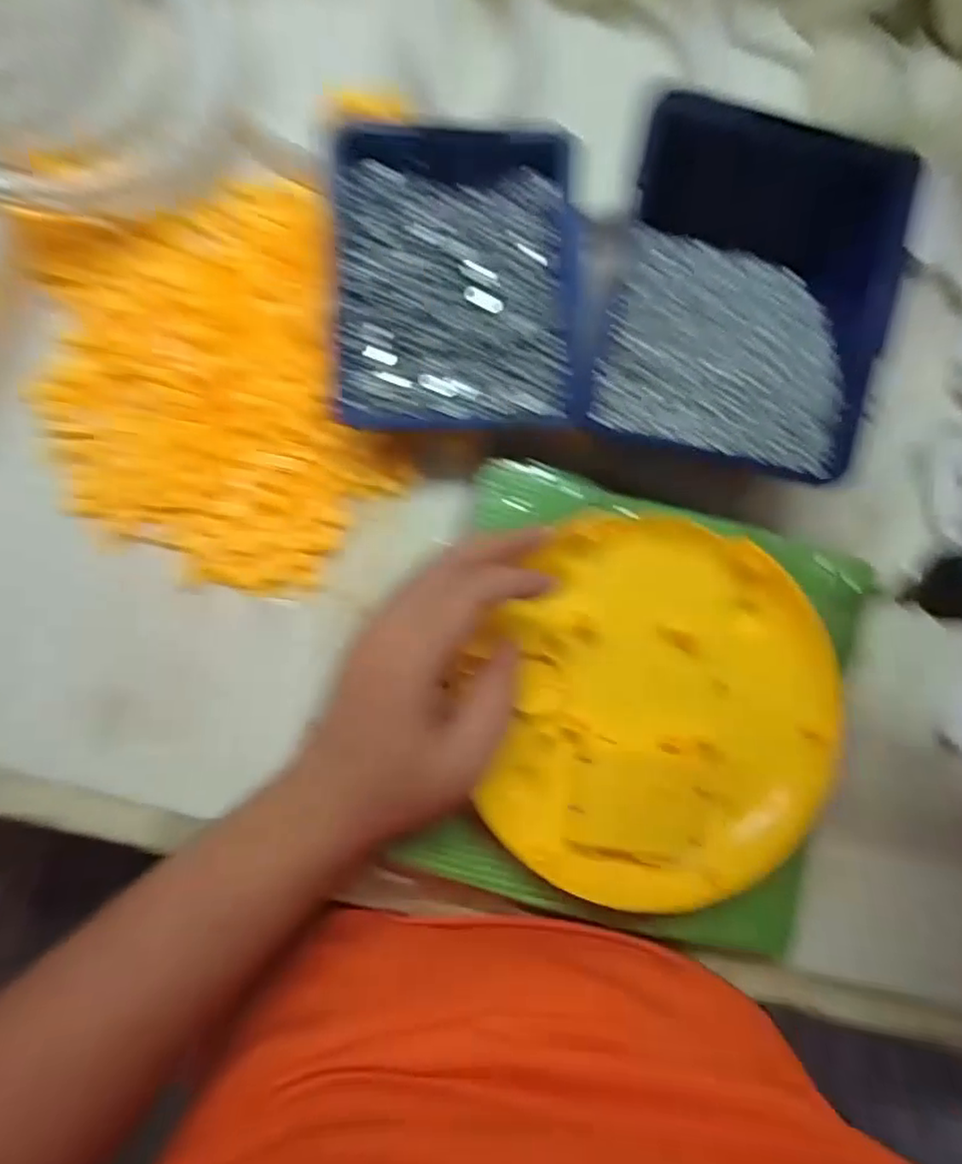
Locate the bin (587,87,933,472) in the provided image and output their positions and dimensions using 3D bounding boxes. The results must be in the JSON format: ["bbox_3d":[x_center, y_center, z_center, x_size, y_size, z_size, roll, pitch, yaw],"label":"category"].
[{"bbox_3d":[0.132,-0.144,0.316,0.141,0.063,0.174,11,84,-3],"label":"bin"}]

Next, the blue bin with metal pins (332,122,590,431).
[{"bbox_3d":[-0.011,-0.146,0.309,0.118,0.050,0.137,-3,85,-5],"label":"blue bin with metal pins"}]

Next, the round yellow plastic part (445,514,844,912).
[{"bbox_3d":[0.084,0.063,0.306,0.175,0.019,0.178,0,85,-4],"label":"round yellow plastic part"}]

